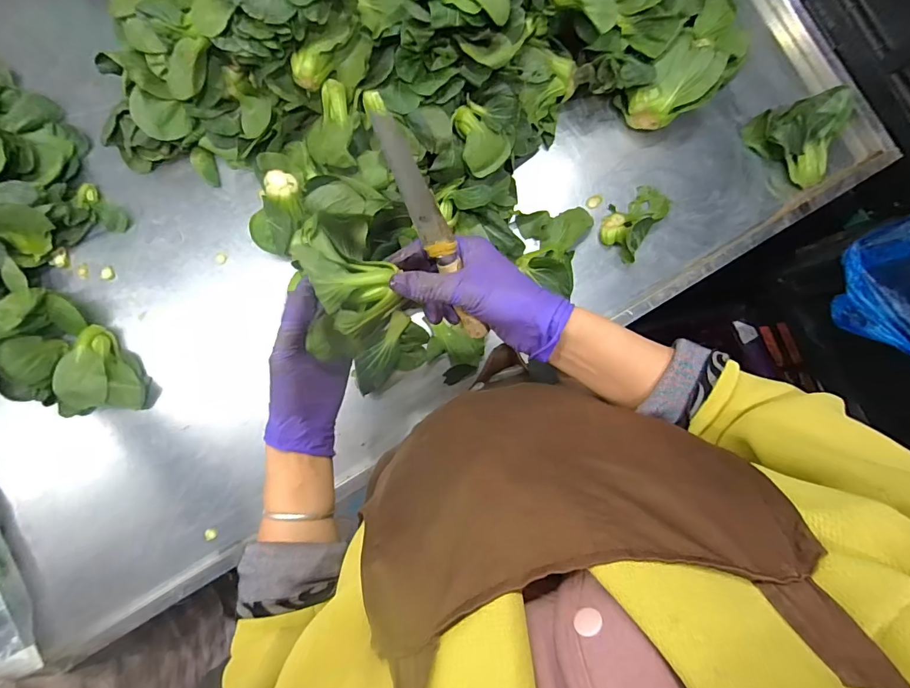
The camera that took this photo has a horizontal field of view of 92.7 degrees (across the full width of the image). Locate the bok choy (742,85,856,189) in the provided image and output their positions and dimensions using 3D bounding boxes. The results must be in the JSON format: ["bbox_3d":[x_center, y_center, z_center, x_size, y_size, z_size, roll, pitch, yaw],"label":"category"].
[{"bbox_3d":[0.487,-0.291,0.602,0.080,0.077,0.125,-42,88,-5],"label":"bok choy"}]

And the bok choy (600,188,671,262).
[{"bbox_3d":[0.249,-0.176,0.603,0.067,0.035,0.108,36,85,1],"label":"bok choy"}]

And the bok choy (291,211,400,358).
[{"bbox_3d":[-0.087,-0.046,0.372,0.077,0.062,0.107,-7,86,-3],"label":"bok choy"}]

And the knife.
[{"bbox_3d":[-0.013,-0.083,0.347,0.022,0.019,0.198,-30,129,-4],"label":"knife"}]

